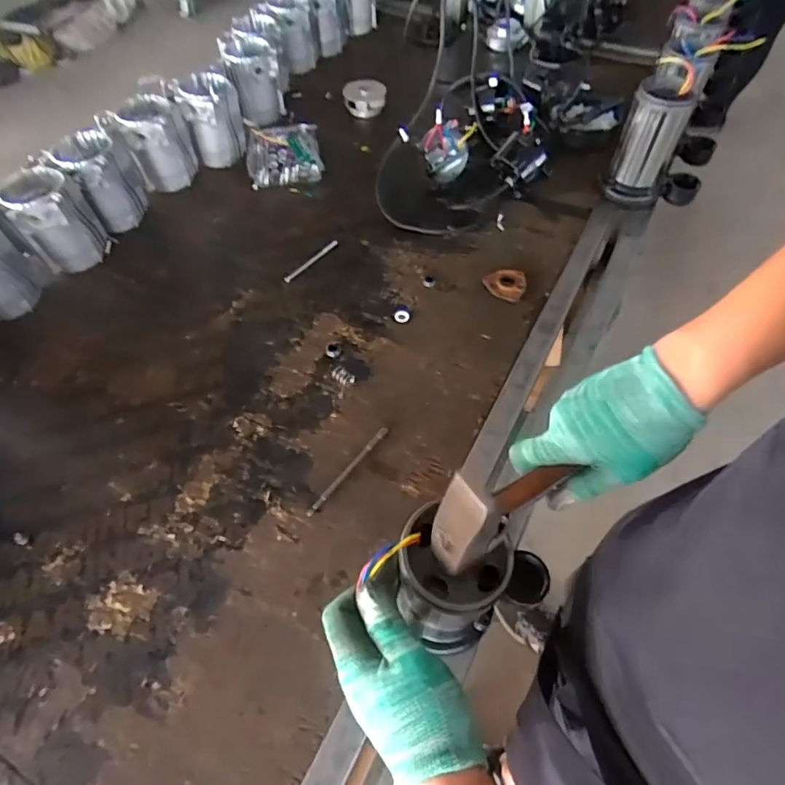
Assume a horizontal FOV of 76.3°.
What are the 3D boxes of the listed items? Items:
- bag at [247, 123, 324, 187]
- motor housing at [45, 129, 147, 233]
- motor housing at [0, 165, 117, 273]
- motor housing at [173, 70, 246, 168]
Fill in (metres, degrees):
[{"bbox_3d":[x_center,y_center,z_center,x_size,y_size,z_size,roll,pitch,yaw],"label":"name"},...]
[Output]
[{"bbox_3d":[-0.223,-0.493,1.023,0.147,0.045,0.177,-10,56,-5],"label":"bag"},{"bbox_3d":[-0.510,-0.376,0.891,0.115,0.145,0.113,-27,60,-16],"label":"motor housing"},{"bbox_3d":[-0.549,-0.281,0.830,0.111,0.145,0.111,-1,56,1],"label":"motor housing"},{"bbox_3d":[-0.352,-0.538,0.992,0.108,0.149,0.112,-17,57,-10],"label":"motor housing"}]

